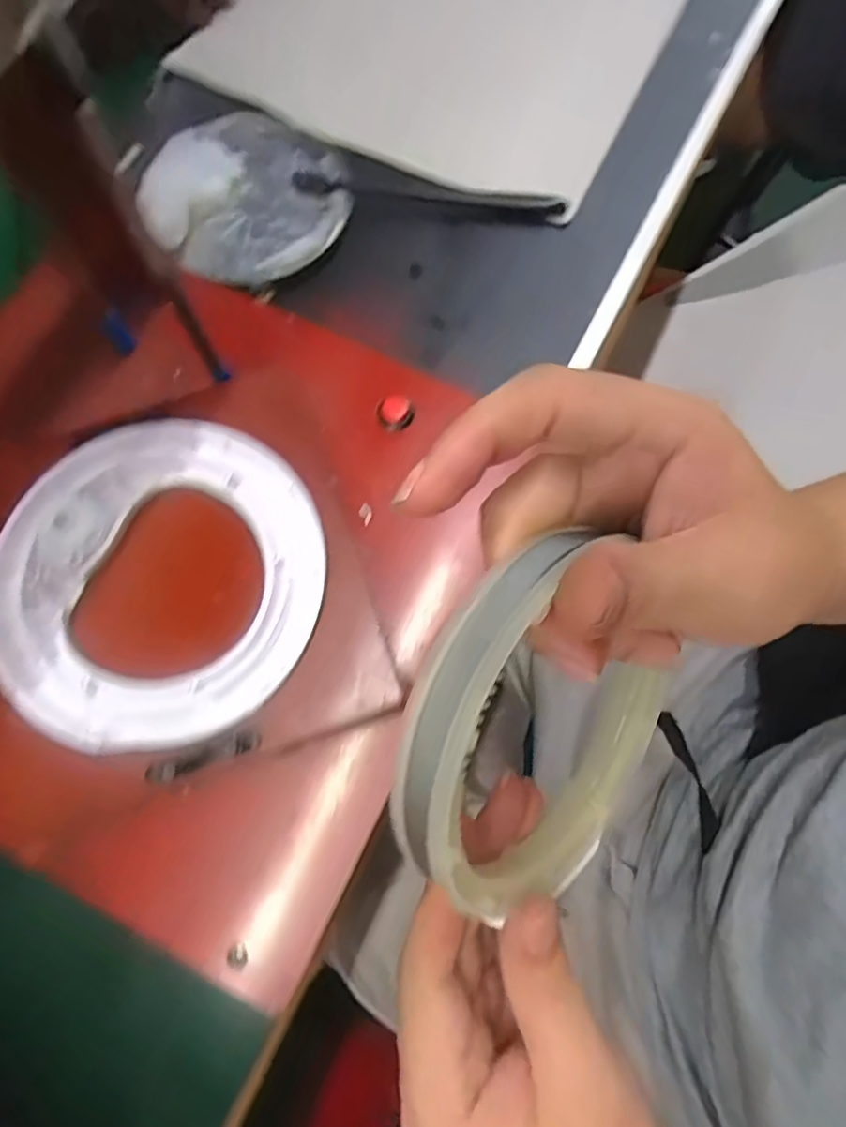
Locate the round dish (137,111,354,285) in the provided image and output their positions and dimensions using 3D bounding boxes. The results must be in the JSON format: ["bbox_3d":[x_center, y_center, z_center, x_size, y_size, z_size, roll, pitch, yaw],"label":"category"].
[{"bbox_3d":[-0.112,-0.237,0.385,0.124,0.026,0.121,0,73,1],"label":"round dish"}]

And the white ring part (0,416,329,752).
[{"bbox_3d":[-0.109,0.004,0.246,0.134,0.008,0.131,0,76,-1],"label":"white ring part"}]

